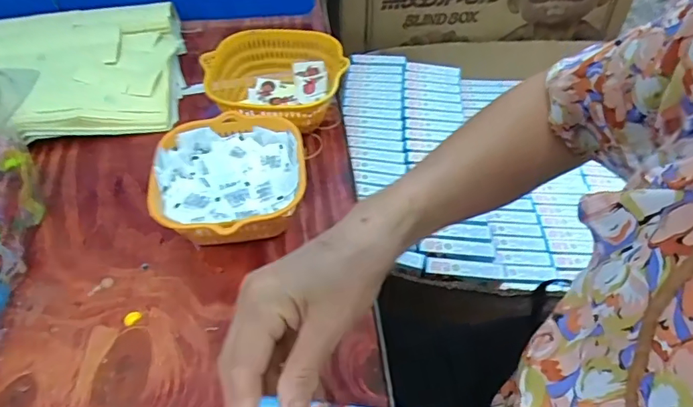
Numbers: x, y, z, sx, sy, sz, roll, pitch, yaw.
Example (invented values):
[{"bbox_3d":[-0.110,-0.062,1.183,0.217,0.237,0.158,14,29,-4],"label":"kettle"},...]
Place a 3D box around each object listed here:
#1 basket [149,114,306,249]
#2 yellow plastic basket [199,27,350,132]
[{"bbox_3d":[-0.108,-0.012,0.465,0.134,0.067,0.146,-6,51,-4],"label":"basket"},{"bbox_3d":[-0.080,-0.136,0.564,0.150,0.072,0.140,0,50,0],"label":"yellow plastic basket"}]

